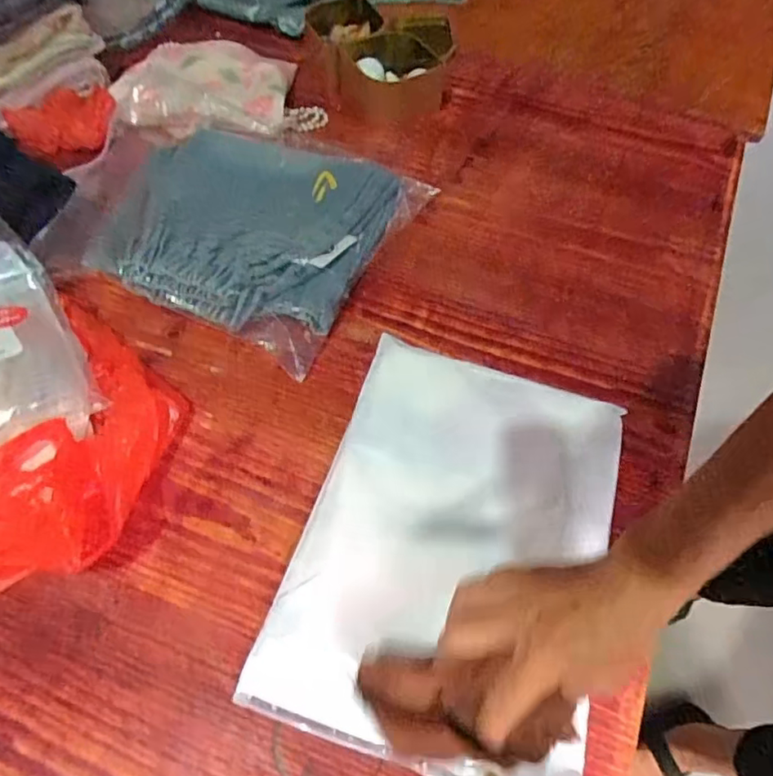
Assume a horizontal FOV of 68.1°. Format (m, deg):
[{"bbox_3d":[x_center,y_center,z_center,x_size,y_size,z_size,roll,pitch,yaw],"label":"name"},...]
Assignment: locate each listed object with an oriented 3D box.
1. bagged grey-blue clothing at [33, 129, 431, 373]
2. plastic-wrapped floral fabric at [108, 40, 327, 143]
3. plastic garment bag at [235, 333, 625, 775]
[{"bbox_3d":[-0.172,-0.190,0.595,0.360,0.047,0.274,21,62,9],"label":"bagged grey-blue clothing"},{"bbox_3d":[-0.199,-0.374,0.710,0.247,0.040,0.178,11,61,4],"label":"plastic-wrapped floral fabric"},{"bbox_3d":[0.056,0.109,0.444,0.225,0.017,0.313,17,61,7],"label":"plastic garment bag"}]

